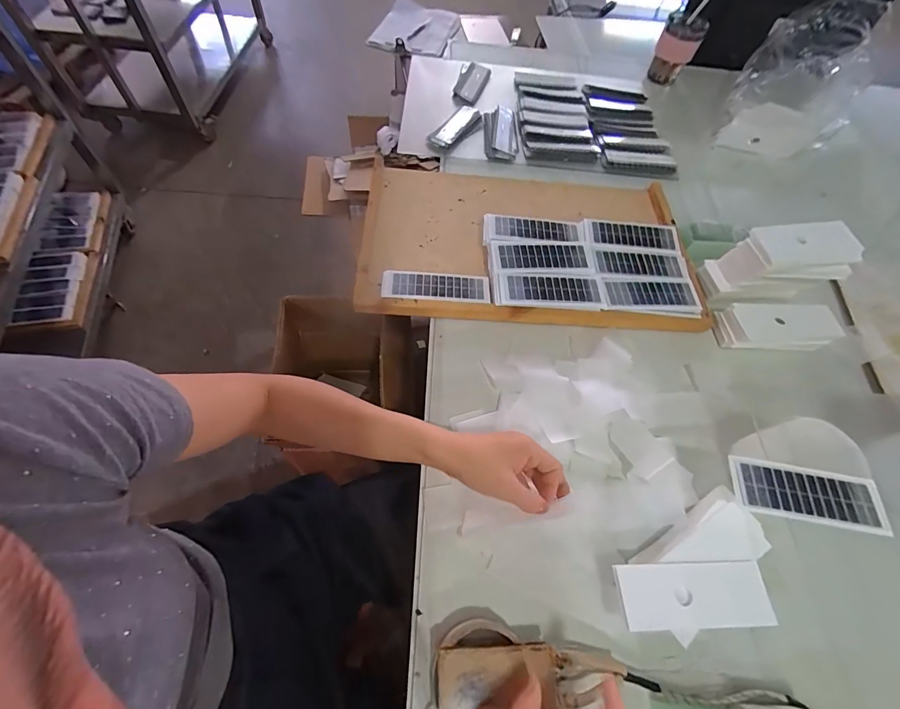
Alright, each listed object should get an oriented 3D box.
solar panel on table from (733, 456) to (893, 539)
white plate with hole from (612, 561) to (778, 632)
[{"bbox_3d":[0.347,0.135,0.381,0.140,0.006,0.051,11,60,0],"label":"solar panel on table"},{"bbox_3d":[0.231,0.227,0.373,0.144,0.007,0.053,1,61,-4],"label":"white plate with hole"}]

